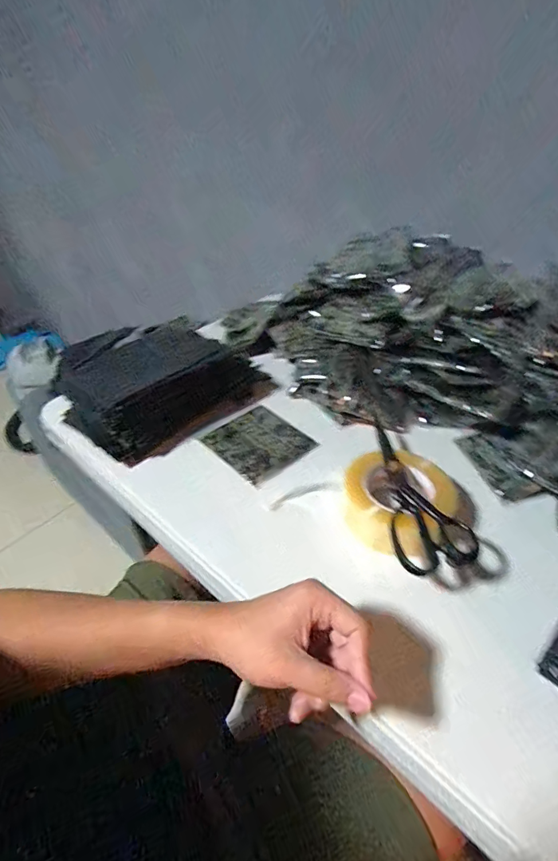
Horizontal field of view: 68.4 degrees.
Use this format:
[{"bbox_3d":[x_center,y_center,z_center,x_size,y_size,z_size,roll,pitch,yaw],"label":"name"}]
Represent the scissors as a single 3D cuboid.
[{"bbox_3d":[0.145,0.069,0.455,0.076,0.018,0.183,-8,41,-6],"label":"scissors"}]

